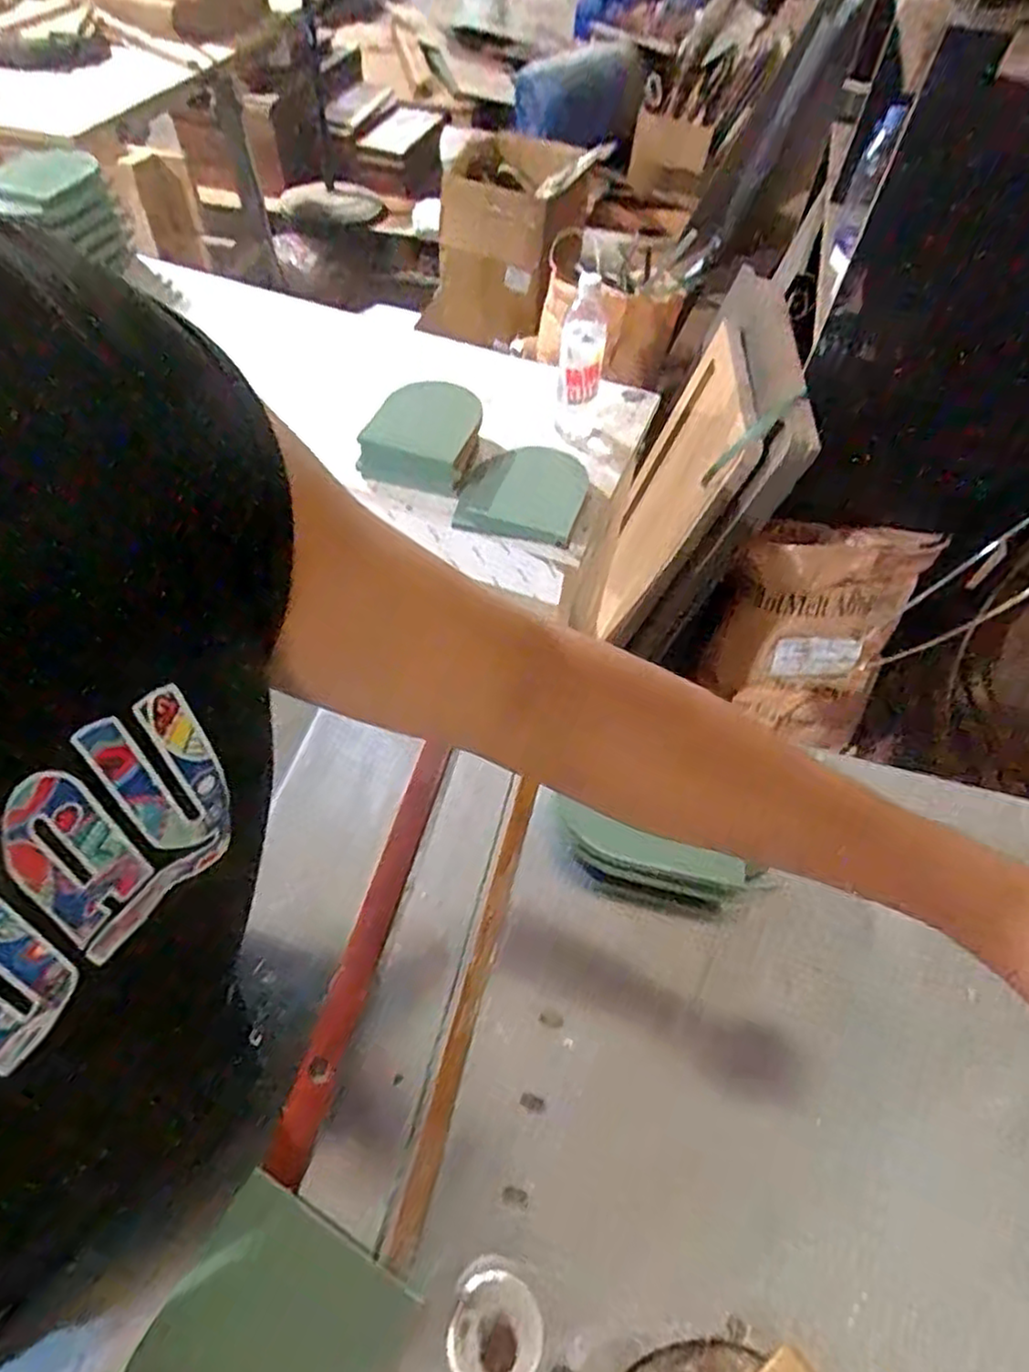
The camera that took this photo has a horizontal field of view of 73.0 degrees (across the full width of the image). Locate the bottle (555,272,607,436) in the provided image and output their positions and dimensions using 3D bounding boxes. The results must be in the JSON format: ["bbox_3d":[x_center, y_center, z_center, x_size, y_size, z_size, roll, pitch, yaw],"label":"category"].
[{"bbox_3d":[0.097,-0.475,1.006,0.062,0.220,0.057,6,56,1],"label":"bottle"}]

